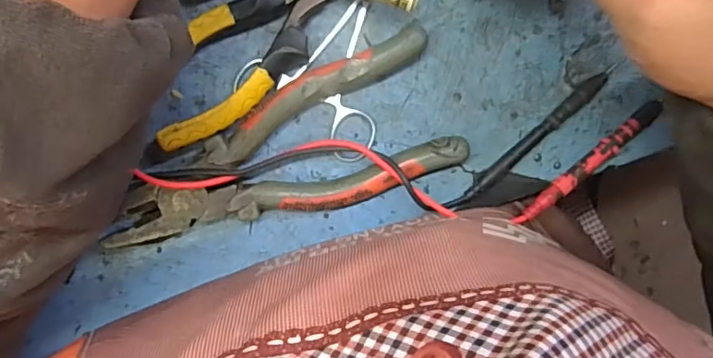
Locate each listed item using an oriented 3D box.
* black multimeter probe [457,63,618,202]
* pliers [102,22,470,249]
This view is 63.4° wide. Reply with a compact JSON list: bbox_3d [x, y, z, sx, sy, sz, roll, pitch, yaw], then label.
[{"bbox_3d":[0.100,-0.024,0.318,0.109,0.011,0.011,-41,98,0],"label":"black multimeter probe"},{"bbox_3d":[-0.039,-0.008,0.304,0.184,0.018,0.071,-24,97,-2],"label":"pliers"}]

